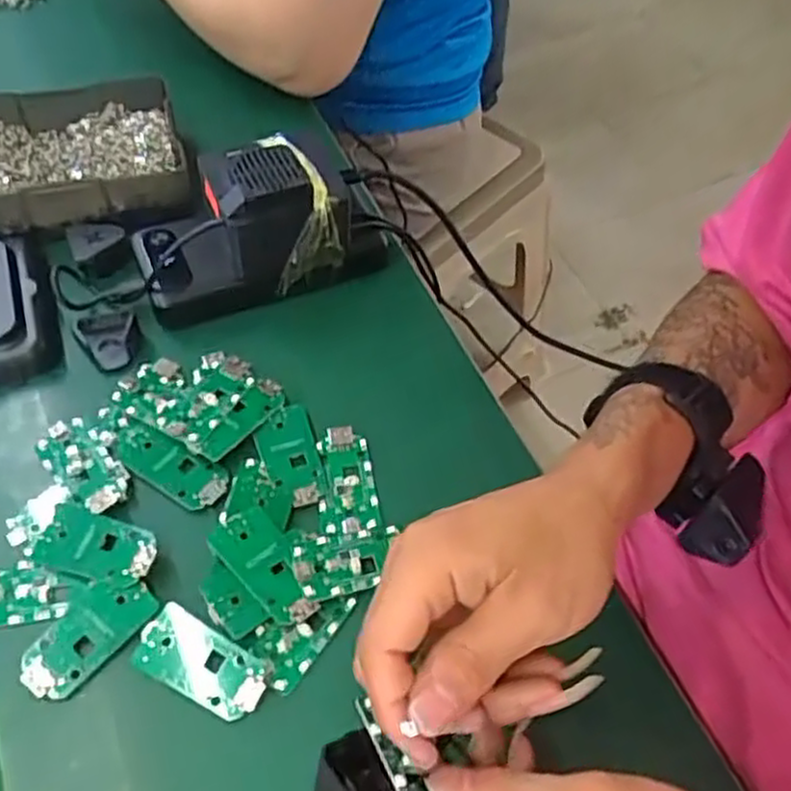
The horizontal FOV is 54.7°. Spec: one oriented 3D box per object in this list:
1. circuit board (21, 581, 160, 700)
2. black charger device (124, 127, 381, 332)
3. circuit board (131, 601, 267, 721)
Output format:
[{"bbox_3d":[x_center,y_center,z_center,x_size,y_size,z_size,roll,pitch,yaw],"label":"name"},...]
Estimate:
[{"bbox_3d":[-0.145,0.112,0.360,0.032,0.004,0.063,39,64,17],"label":"circuit board"},{"bbox_3d":[-0.088,-0.111,0.478,0.153,0.076,0.074,-18,58,-12],"label":"black charger device"},{"bbox_3d":[-0.090,0.124,0.354,0.063,0.007,0.031,26,59,16],"label":"circuit board"}]

